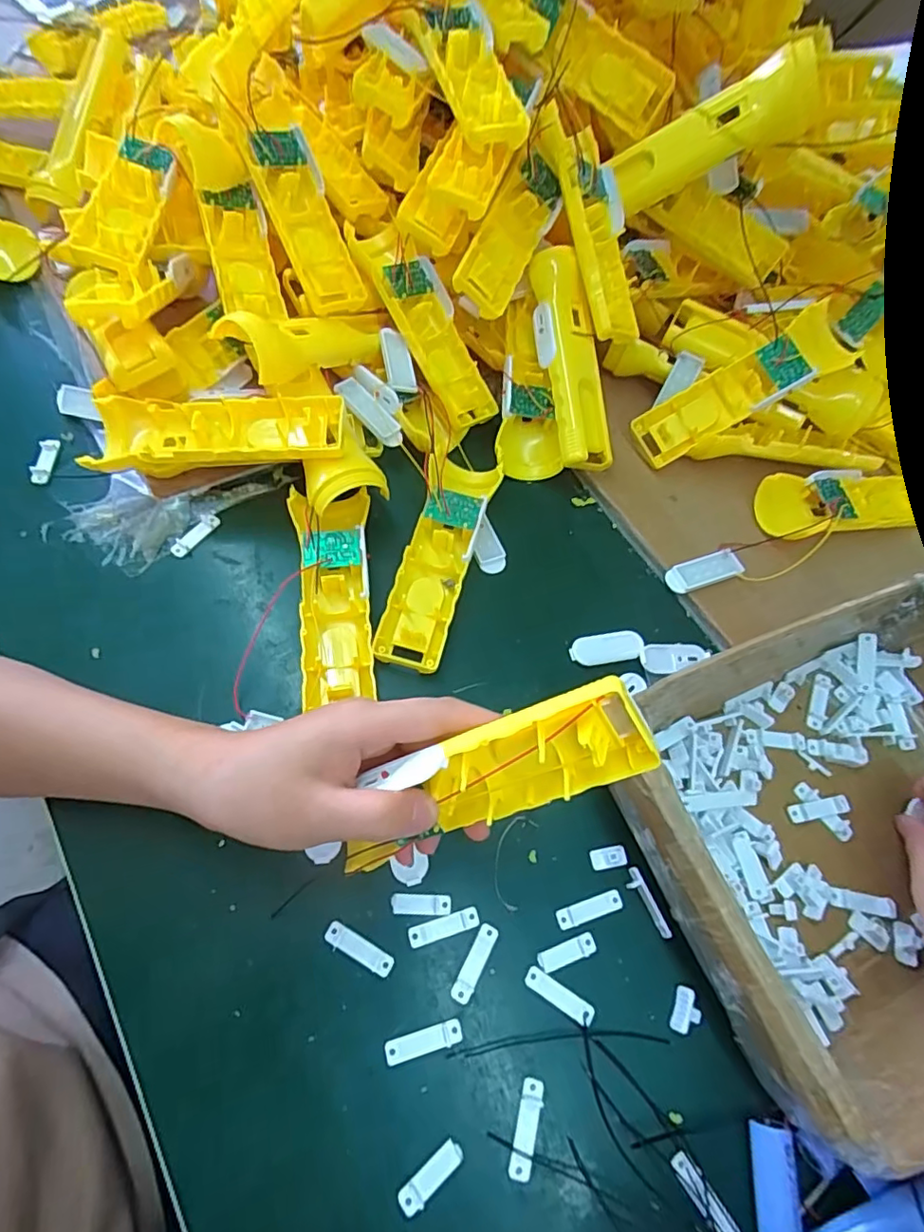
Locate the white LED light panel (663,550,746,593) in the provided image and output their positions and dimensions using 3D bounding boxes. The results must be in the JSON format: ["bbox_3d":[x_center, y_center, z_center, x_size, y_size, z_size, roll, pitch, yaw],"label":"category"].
[{"bbox_3d":[0.171,-0.031,0.406,0.058,0.006,0.021,-18,68,-10],"label":"white LED light panel"}]

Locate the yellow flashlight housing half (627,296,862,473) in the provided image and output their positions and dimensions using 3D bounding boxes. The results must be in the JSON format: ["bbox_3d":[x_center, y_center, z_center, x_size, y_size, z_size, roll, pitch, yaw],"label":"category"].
[{"bbox_3d":[0.206,-0.169,0.433,0.154,0.022,0.045,-29,68,14],"label":"yellow flashlight housing half"}]

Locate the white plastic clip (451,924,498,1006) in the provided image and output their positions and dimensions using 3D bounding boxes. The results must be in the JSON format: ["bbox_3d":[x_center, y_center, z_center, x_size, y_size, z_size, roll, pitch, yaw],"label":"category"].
[{"bbox_3d":[0.007,0.177,0.294,0.010,0.004,0.038,29,68,10],"label":"white plastic clip"}]

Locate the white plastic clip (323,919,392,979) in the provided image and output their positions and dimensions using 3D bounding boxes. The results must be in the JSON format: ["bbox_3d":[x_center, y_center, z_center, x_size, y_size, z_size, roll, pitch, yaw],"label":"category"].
[{"bbox_3d":[-0.052,0.169,0.291,0.038,0.004,0.011,29,68,10],"label":"white plastic clip"}]

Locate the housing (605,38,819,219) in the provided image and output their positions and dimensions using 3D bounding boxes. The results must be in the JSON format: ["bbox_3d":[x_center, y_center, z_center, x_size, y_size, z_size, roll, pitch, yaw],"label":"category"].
[{"bbox_3d":[0.171,-0.332,0.400,0.127,0.042,0.033,-10,61,33],"label":"housing"}]

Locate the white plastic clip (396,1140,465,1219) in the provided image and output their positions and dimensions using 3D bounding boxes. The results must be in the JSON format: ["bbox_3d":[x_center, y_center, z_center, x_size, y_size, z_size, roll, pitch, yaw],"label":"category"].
[{"bbox_3d":[-0.014,0.249,0.254,0.032,0.004,0.011,-36,73,-17],"label":"white plastic clip"}]

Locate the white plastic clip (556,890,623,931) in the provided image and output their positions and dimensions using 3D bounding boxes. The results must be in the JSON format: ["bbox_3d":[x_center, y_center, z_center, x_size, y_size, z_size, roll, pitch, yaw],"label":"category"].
[{"bbox_3d":[0.069,0.158,0.310,0.037,0.004,0.011,-15,68,-9],"label":"white plastic clip"}]

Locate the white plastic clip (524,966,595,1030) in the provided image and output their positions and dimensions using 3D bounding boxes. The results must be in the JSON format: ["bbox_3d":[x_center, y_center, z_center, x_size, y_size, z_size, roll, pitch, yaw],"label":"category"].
[{"bbox_3d":[0.050,0.193,0.290,0.037,0.004,0.011,33,69,11],"label":"white plastic clip"}]

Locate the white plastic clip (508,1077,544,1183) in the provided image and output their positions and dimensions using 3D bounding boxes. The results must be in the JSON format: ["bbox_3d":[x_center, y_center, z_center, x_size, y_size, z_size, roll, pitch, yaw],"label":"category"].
[{"bbox_3d":[0.030,0.237,0.265,0.010,0.004,0.038,15,66,4],"label":"white plastic clip"}]

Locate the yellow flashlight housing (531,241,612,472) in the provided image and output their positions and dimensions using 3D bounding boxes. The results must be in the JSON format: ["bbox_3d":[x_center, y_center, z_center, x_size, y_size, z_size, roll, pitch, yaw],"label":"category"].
[{"bbox_3d":[0.082,-0.189,0.421,0.040,0.022,0.160,-8,86,-6],"label":"yellow flashlight housing"}]

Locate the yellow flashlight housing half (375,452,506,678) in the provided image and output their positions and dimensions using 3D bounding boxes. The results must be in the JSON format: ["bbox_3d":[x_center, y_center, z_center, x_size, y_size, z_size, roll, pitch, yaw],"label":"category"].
[{"bbox_3d":[-0.015,-0.040,0.381,0.043,0.022,0.158,15,66,4],"label":"yellow flashlight housing half"}]

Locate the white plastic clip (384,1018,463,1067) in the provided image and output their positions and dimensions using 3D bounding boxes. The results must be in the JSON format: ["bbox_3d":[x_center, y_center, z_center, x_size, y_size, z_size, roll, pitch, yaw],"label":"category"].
[{"bbox_3d":[-0.018,0.205,0.276,0.037,0.004,0.010,-13,67,-8],"label":"white plastic clip"}]

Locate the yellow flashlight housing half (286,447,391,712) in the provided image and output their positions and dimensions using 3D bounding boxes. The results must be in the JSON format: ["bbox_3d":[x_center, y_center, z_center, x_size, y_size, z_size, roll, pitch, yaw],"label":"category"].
[{"bbox_3d":[-0.079,-0.027,0.367,0.061,0.048,0.158,-2,79,-3],"label":"yellow flashlight housing half"}]

